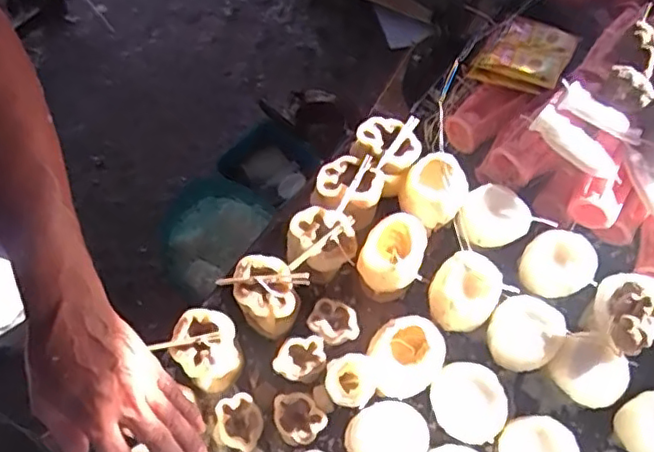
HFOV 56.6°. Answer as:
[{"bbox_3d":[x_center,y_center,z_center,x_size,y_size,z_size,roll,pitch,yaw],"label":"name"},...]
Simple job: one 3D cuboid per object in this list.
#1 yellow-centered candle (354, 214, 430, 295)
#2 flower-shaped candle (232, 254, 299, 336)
[{"bbox_3d":[0.070,0.032,0.640,0.059,0.065,0.077,34,70,12],"label":"yellow-centered candle"},{"bbox_3d":[-0.067,0.077,0.640,0.063,0.080,0.074,-13,68,-8],"label":"flower-shaped candle"}]

